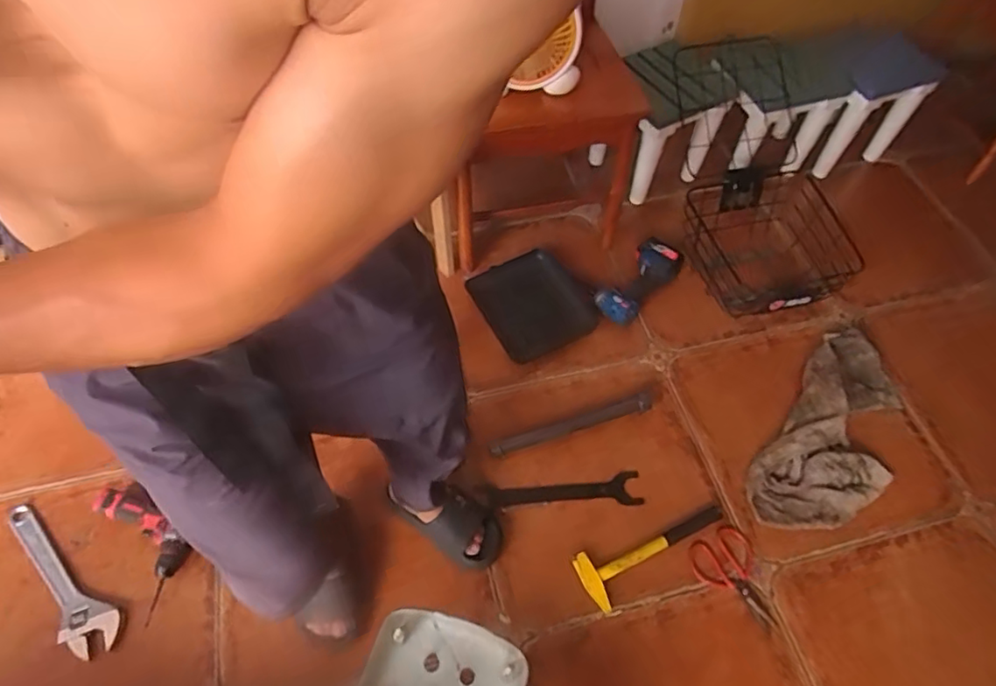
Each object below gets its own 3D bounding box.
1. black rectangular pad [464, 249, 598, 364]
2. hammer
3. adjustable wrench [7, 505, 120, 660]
[{"bbox_3d":[0.082,-0.102,1.470,0.249,0.032,0.296,-23,60,-16],"label":"black rectangular pad"},{"bbox_3d":[0.302,0.399,1.149,0.313,0.028,0.107,-23,60,-16],"label":"hammer"},{"bbox_3d":[-0.826,0.441,1.096,0.354,0.031,0.084,34,62,20],"label":"adjustable wrench"}]

